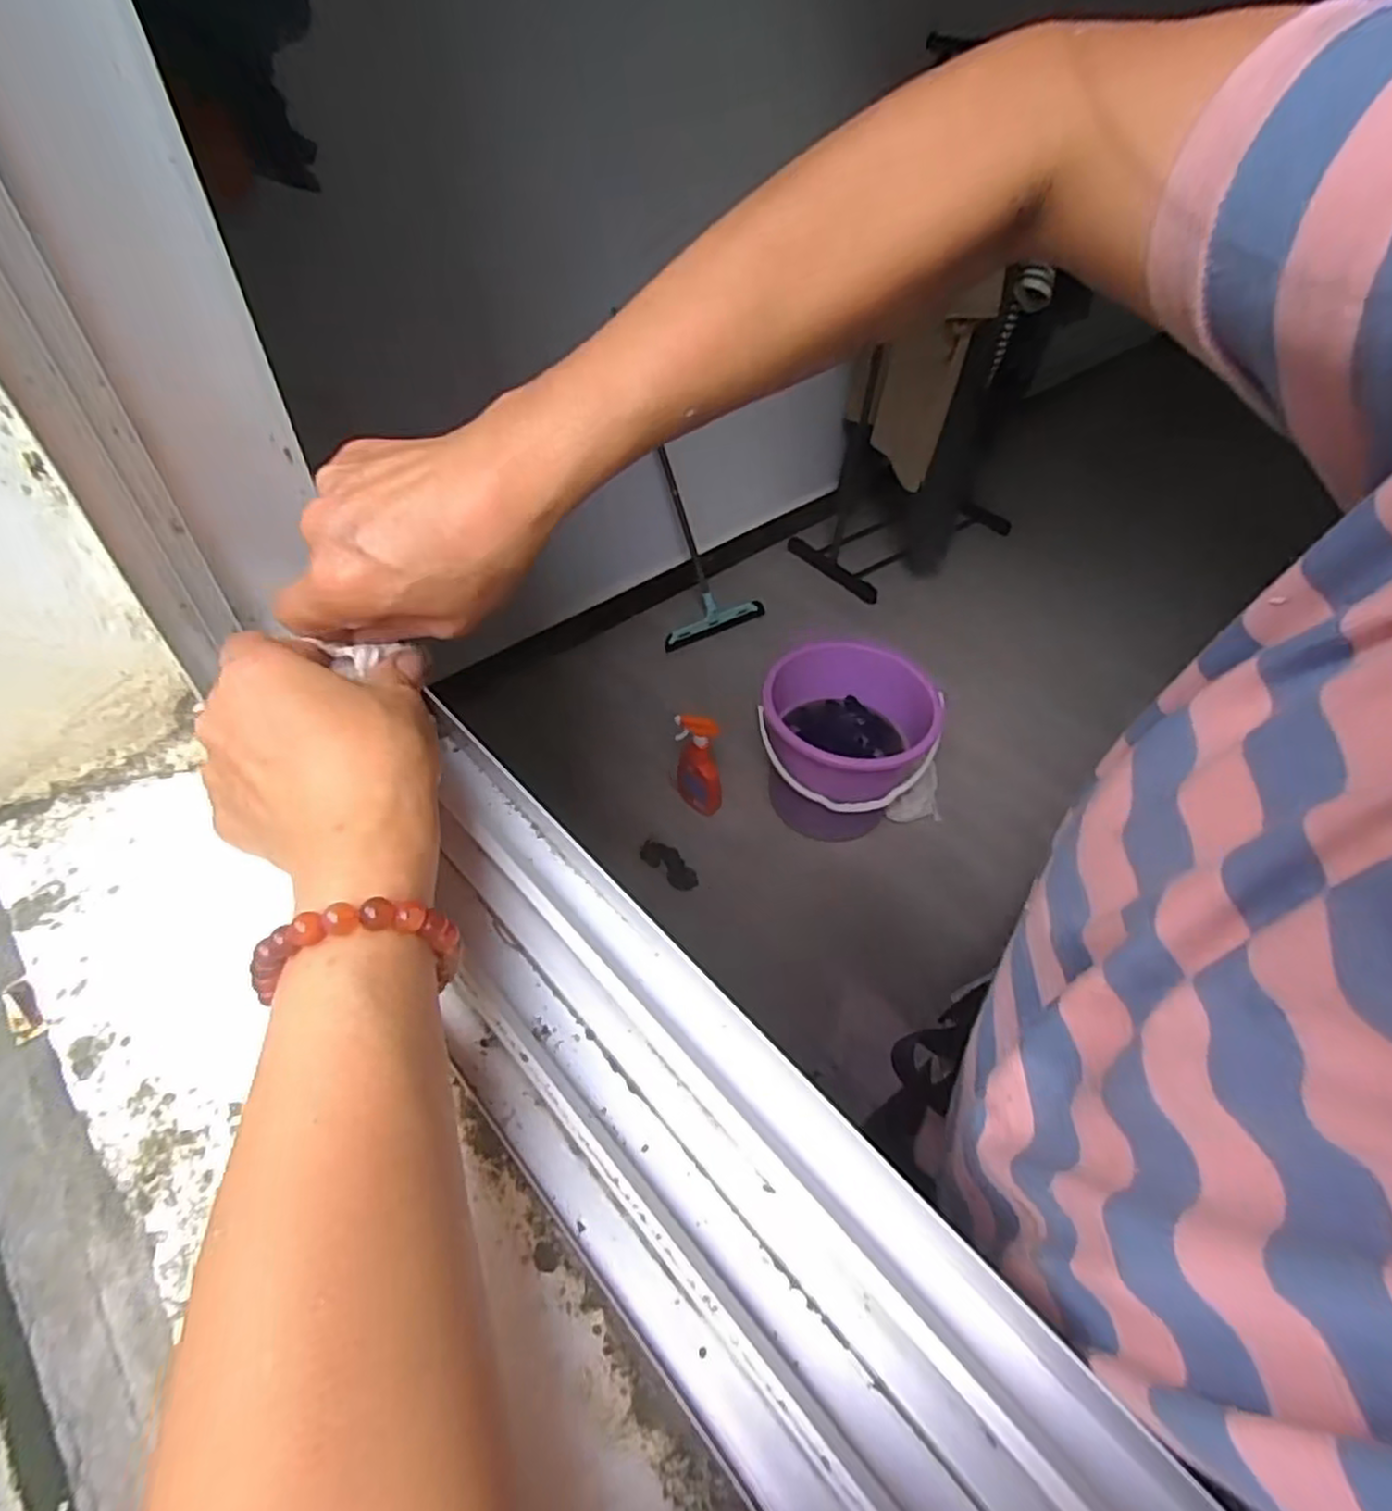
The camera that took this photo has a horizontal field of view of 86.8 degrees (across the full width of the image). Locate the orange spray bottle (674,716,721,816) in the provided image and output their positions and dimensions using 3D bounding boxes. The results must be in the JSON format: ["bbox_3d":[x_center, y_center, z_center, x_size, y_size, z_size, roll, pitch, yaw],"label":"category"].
[{"bbox_3d":[0.008,0.015,1.455,0.102,0.249,0.060,26,51,19],"label":"orange spray bottle"}]

